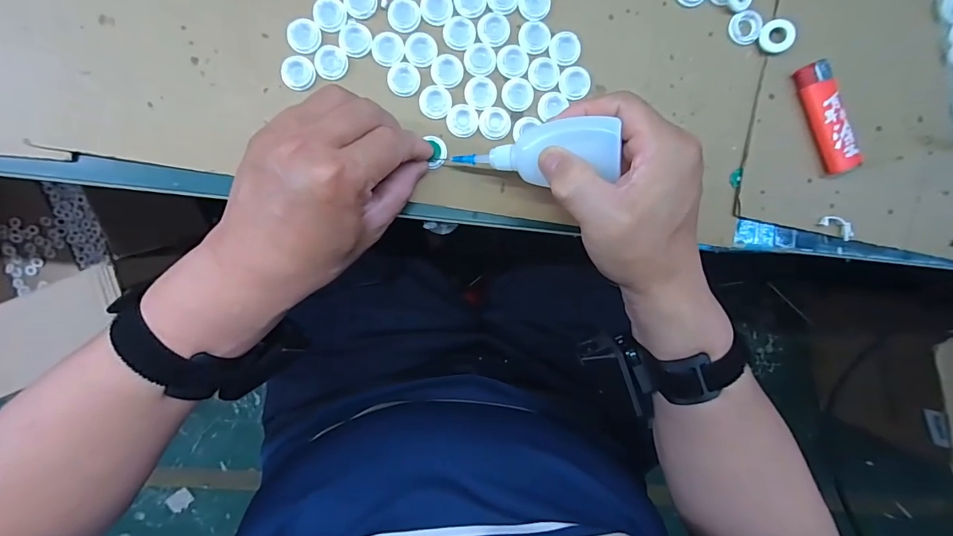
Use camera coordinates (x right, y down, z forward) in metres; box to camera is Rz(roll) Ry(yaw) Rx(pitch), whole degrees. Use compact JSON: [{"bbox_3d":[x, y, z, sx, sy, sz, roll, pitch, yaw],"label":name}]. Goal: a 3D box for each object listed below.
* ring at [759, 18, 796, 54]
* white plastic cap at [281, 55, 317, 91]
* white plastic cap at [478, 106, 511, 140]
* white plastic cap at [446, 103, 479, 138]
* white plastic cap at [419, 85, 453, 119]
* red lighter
[{"bbox_3d":[0.216,-0.168,0.297,0.022,0.004,0.023,-1,101,17],"label":"ring"},{"bbox_3d":[-0.125,-0.136,0.289,0.023,0.005,0.022,0,94,-3],"label":"white plastic cap"},{"bbox_3d":[0.014,-0.105,0.297,0.022,0.006,0.022,0,94,-3],"label":"white plastic cap"},{"bbox_3d":[-0.010,-0.107,0.297,0.023,0.004,0.023,1,94,-3],"label":"white plastic cap"},{"bbox_3d":[-0.029,-0.119,0.295,0.022,0.004,0.023,3,94,-3],"label":"white plastic cap"},{"bbox_3d":[0.256,-0.109,0.301,0.025,0.011,0.080,-24,95,-1],"label":"red lighter"}]

